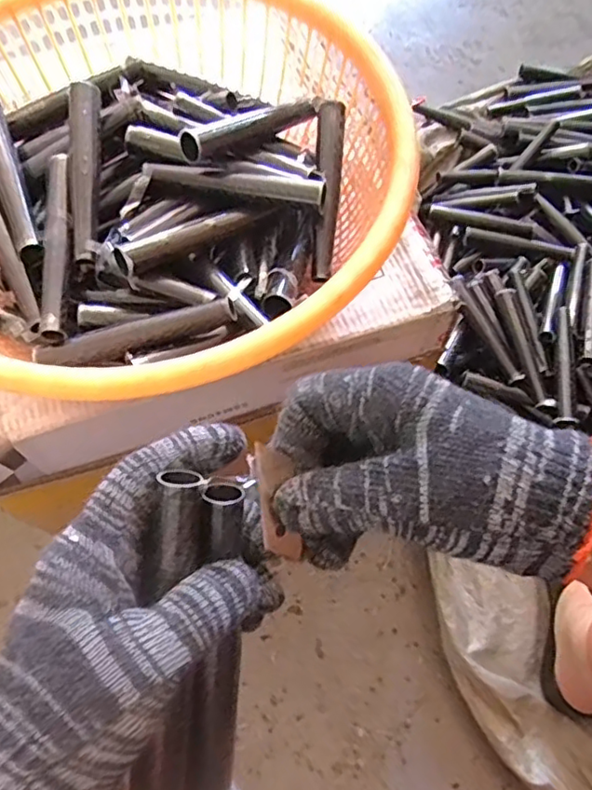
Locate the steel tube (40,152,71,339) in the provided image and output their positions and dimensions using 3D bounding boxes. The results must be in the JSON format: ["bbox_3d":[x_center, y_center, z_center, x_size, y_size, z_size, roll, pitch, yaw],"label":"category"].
[{"bbox_3d":[-0.179,-0.114,0.452,0.019,0.024,0.152,-5,67,-3],"label":"steel tube"}]

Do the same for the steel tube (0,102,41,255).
[{"bbox_3d":[-0.228,-0.174,0.471,0.023,0.020,0.145,-19,68,-9],"label":"steel tube"}]

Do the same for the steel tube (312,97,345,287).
[{"bbox_3d":[0.026,-0.168,0.492,0.020,0.015,0.148,4,88,1],"label":"steel tube"}]

